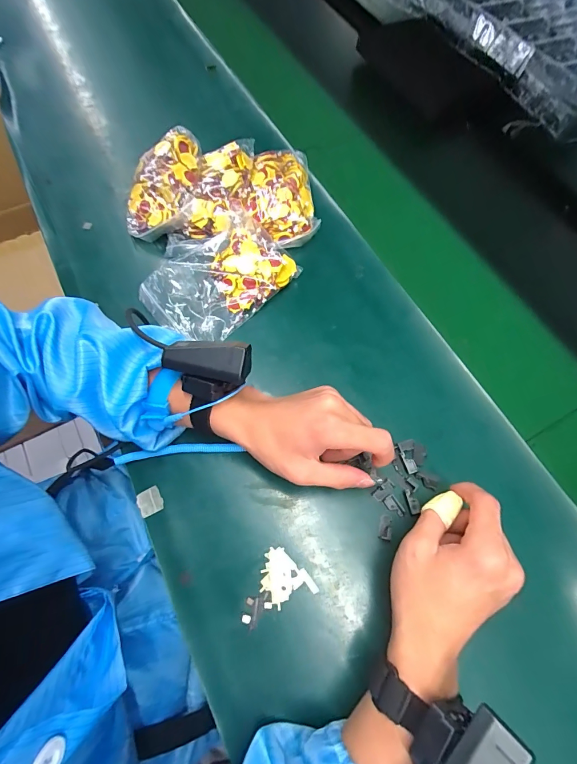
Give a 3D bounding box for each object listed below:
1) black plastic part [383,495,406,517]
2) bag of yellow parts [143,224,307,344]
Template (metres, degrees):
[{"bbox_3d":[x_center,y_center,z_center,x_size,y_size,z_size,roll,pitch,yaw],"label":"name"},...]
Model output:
[{"bbox_3d":[0.099,0.115,0.338,0.011,0.004,0.020,-33,71,-15],"label":"black plastic part"},{"bbox_3d":[-0.080,-0.116,0.424,0.164,0.035,0.105,-36,72,-16],"label":"bag of yellow parts"}]

